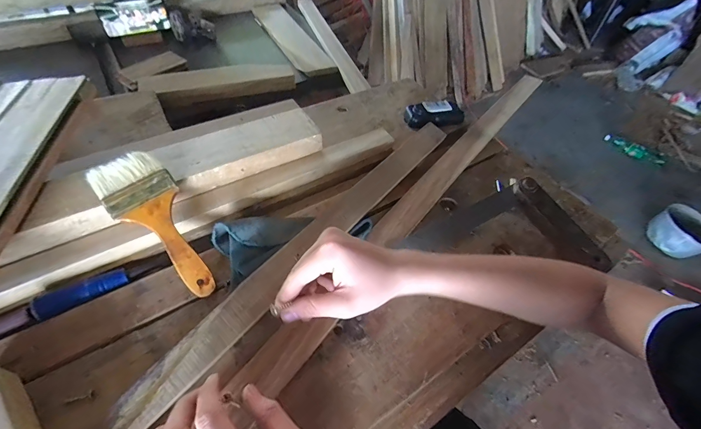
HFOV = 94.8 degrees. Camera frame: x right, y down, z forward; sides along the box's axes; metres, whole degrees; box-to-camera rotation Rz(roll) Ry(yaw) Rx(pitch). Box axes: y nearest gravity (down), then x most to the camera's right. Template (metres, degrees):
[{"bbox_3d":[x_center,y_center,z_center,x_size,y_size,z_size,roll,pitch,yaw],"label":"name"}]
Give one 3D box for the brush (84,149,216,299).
[{"bbox_3d":[-0.213,0.011,0.368,0.071,0.010,0.184,-36,87,-28],"label":"brush"}]

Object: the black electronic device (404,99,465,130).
[{"bbox_3d":[0.155,-0.181,0.595,0.101,0.032,0.057,-3,52,-7],"label":"black electronic device"}]

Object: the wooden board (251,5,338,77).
[{"bbox_3d":[-0.165,-0.506,0.916,0.102,0.022,0.429,-20,56,-19],"label":"wooden board"}]

